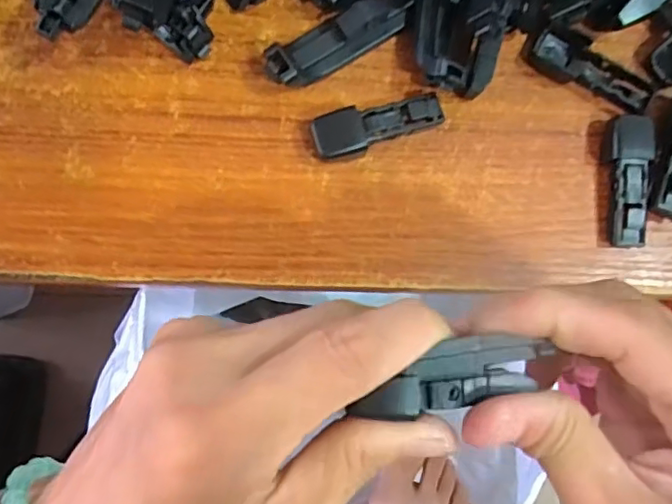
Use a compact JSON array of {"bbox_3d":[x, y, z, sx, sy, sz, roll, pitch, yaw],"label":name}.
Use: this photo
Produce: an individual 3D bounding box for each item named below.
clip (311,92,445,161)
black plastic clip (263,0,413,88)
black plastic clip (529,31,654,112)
[{"bbox_3d":[0.016,-0.048,0.233,0.052,0.010,0.017,-13,86,-7],"label":"clip"},{"bbox_3d":[0.001,-0.082,0.230,0.061,0.018,0.017,-34,89,-8],"label":"black plastic clip"},{"bbox_3d":[0.102,-0.072,0.243,0.050,0.008,0.015,31,82,-2],"label":"black plastic clip"}]

